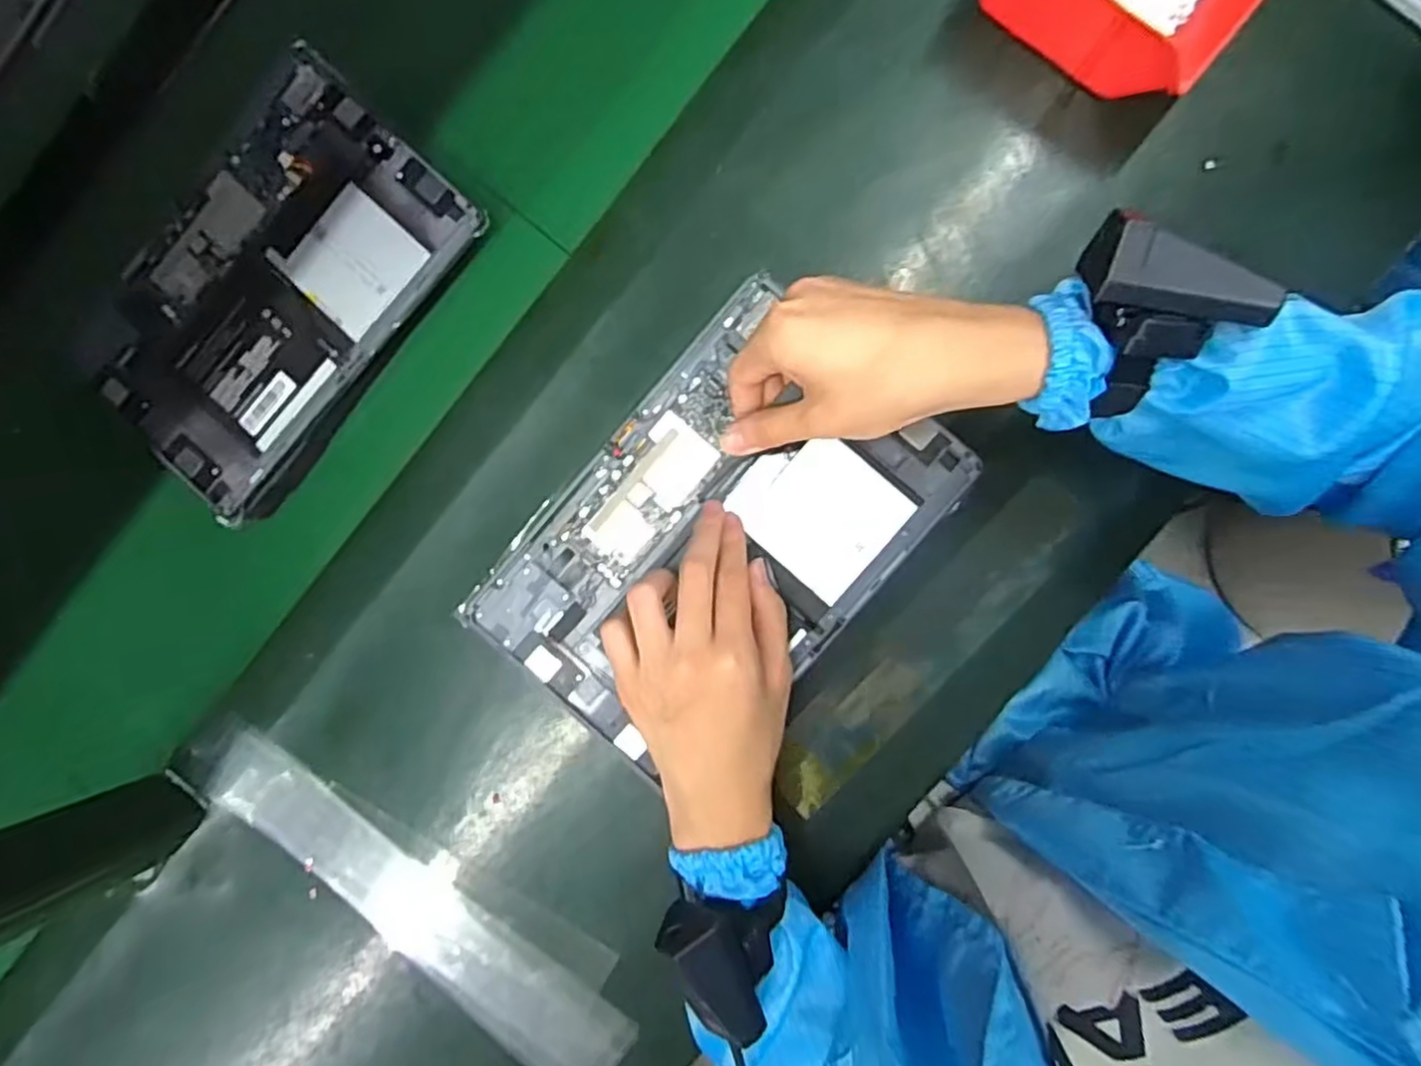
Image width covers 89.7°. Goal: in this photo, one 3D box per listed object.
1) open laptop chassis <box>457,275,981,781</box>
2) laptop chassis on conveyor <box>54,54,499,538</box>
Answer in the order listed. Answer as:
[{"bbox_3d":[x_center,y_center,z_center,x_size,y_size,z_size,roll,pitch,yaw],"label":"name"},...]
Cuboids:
[{"bbox_3d":[0.002,0.005,0.399,0.165,0.018,0.249,43,94,6],"label":"open laptop chassis"},{"bbox_3d":[-0.277,-0.152,0.462,0.160,0.031,0.251,43,89,4],"label":"laptop chassis on conveyor"}]

